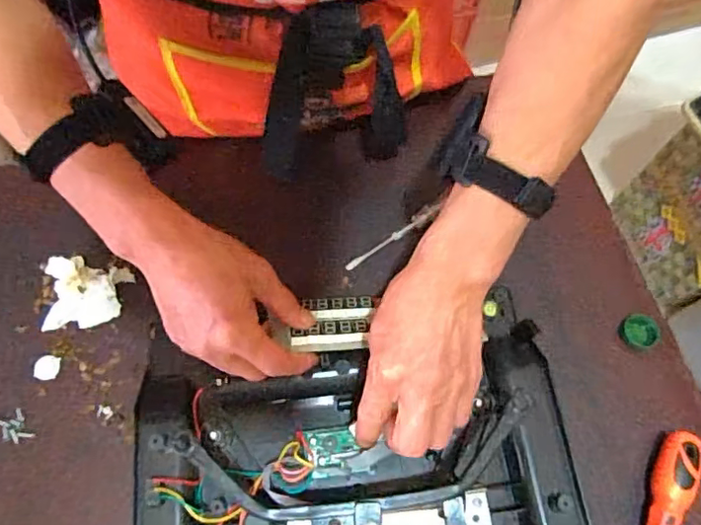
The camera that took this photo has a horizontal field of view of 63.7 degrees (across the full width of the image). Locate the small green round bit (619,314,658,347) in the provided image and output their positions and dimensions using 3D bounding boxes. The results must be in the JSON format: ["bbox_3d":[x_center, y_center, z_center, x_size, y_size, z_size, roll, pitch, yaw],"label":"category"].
[{"bbox_3d":[0.268,0.063,0.524,0.033,0.006,0.029,2,67,-2],"label":"small green round bit"}]

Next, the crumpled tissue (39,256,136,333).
[{"bbox_3d":[-0.239,0.025,0.510,0.070,0.020,0.063,-4,67,-4],"label":"crumpled tissue"}]

